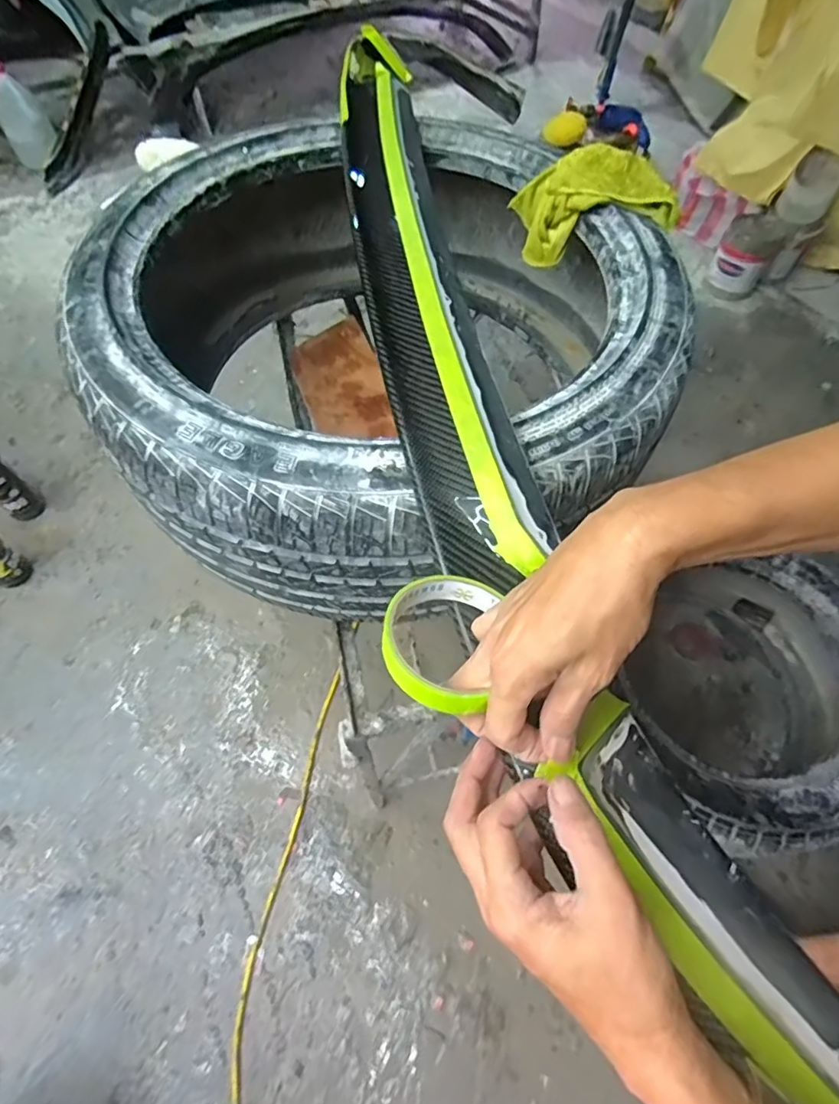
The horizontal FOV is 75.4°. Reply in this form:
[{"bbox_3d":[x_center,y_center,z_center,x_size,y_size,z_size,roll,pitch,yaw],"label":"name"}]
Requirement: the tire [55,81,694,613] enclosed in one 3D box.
[{"bbox_3d":[-0.037,-0.266,0.673,0.617,0.224,0.676,-6,60,-4],"label":"tire"}]

